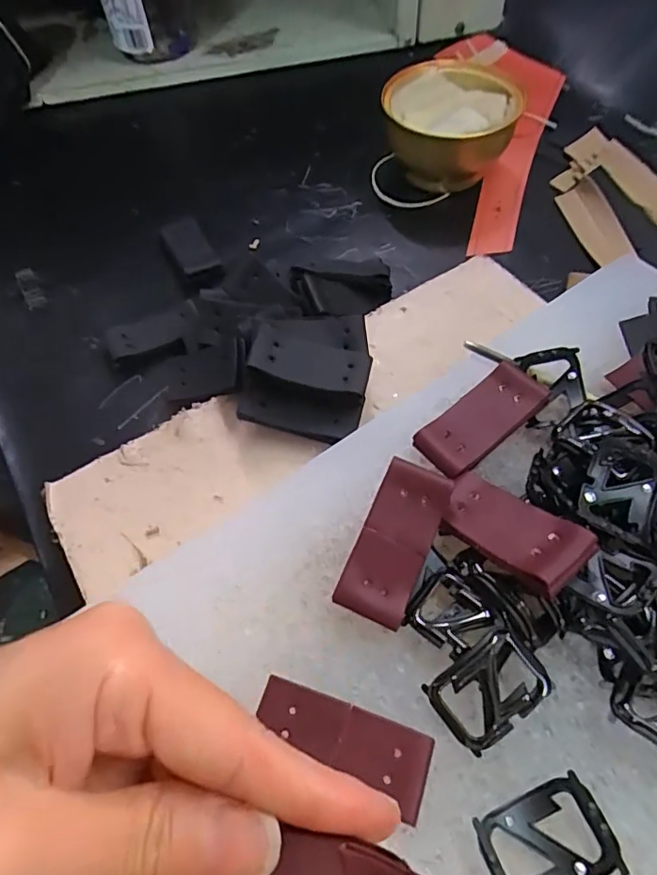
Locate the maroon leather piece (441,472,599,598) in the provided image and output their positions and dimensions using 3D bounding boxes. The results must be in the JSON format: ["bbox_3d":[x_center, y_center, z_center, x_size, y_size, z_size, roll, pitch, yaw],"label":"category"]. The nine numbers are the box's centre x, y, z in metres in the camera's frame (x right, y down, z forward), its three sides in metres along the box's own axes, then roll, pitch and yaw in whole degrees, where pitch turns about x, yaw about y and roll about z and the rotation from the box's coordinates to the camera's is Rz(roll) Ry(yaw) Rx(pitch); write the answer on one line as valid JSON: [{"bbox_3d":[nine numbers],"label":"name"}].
[{"bbox_3d":[0.068,0.035,0.207,0.028,0.008,0.058,-35,37,-16],"label":"maroon leather piece"}]

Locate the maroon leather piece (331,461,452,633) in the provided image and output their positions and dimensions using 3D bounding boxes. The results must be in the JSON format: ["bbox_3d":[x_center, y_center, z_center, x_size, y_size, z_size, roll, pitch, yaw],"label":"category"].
[{"bbox_3d":[0.026,0.040,0.211,0.027,0.004,0.061,25,75,4],"label":"maroon leather piece"}]

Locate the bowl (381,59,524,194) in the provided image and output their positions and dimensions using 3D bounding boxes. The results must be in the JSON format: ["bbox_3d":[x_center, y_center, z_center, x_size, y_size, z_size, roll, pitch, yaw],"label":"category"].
[{"bbox_3d":[0.091,-0.235,0.409,0.093,0.051,0.093,-2,59,3],"label":"bowl"}]

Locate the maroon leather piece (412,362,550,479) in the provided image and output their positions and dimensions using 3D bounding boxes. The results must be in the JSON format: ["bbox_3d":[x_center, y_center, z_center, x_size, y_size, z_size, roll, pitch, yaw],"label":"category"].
[{"bbox_3d":[0.072,-0.010,0.249,0.066,0.007,0.027,-37,64,-16],"label":"maroon leather piece"}]

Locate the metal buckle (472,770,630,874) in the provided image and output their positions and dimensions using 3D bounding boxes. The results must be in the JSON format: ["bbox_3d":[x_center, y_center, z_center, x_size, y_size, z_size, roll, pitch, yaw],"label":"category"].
[{"bbox_3d":[0.068,0.128,0.169,0.039,0.011,0.027,-20,60,-7],"label":"metal buckle"}]

